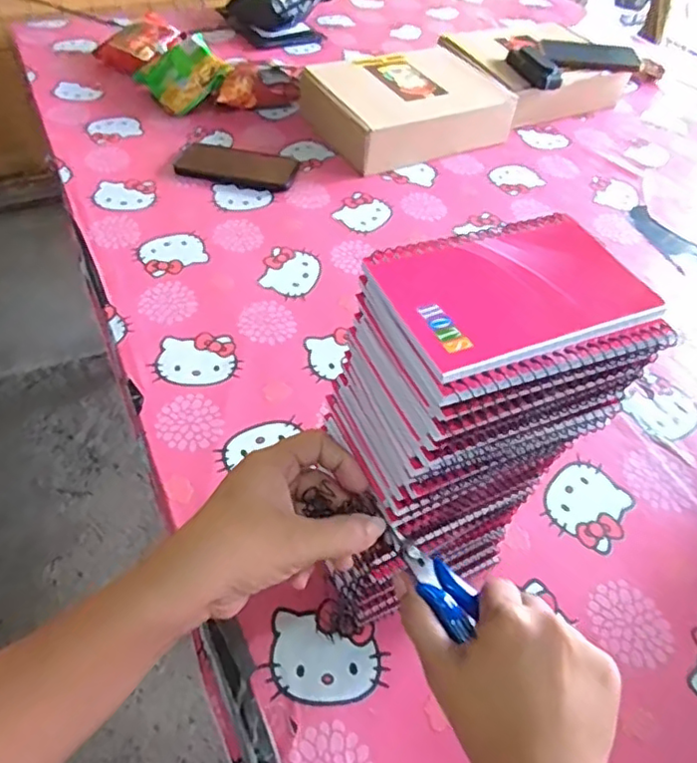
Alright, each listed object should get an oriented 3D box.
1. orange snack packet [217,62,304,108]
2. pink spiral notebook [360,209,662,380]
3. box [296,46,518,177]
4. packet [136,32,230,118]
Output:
[{"bbox_3d":[-0.146,-0.463,0.977,0.131,0.061,0.042,-16,53,-20],"label":"orange snack packet"},{"bbox_3d":[0.080,-0.047,0.303,0.125,0.008,0.081,-16,53,-18],"label":"pink spiral notebook"},{"bbox_3d":[0.091,-0.428,0.955,0.275,0.079,0.210,-18,54,-21],"label":"box"},{"bbox_3d":[-0.264,-0.486,0.965,0.120,0.032,0.134,-38,65,5],"label":"packet"}]

